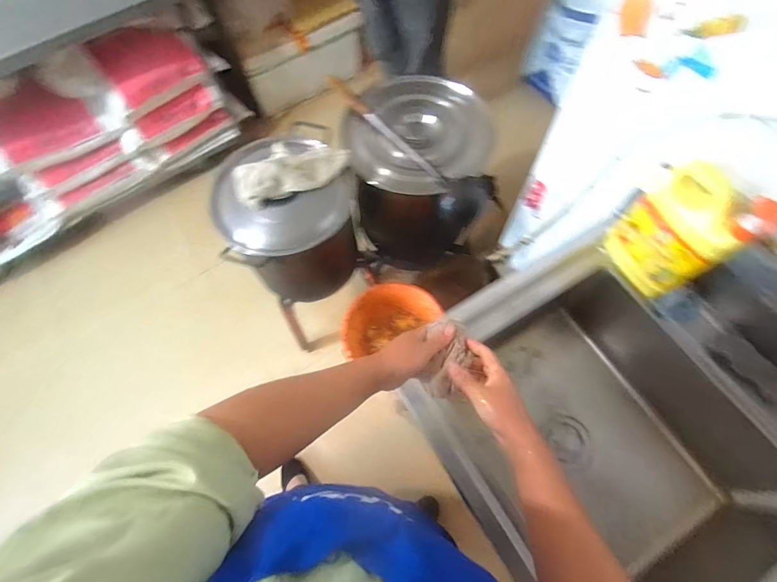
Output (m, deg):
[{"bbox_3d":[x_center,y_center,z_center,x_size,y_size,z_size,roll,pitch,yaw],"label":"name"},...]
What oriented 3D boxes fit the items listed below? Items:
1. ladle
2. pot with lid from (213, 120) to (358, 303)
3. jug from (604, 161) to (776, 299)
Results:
[{"bbox_3d":[0.060,-0.364,1.036,0.124,0.103,0.496,-38,71,-13],"label":"ladle"},{"bbox_3d":[-0.228,-0.157,1.019,0.320,0.402,0.276,-9,67,-2],"label":"pot with lid"},{"bbox_3d":[0.469,-0.096,0.643,0.072,0.229,0.146,-12,67,-3],"label":"jug"}]

